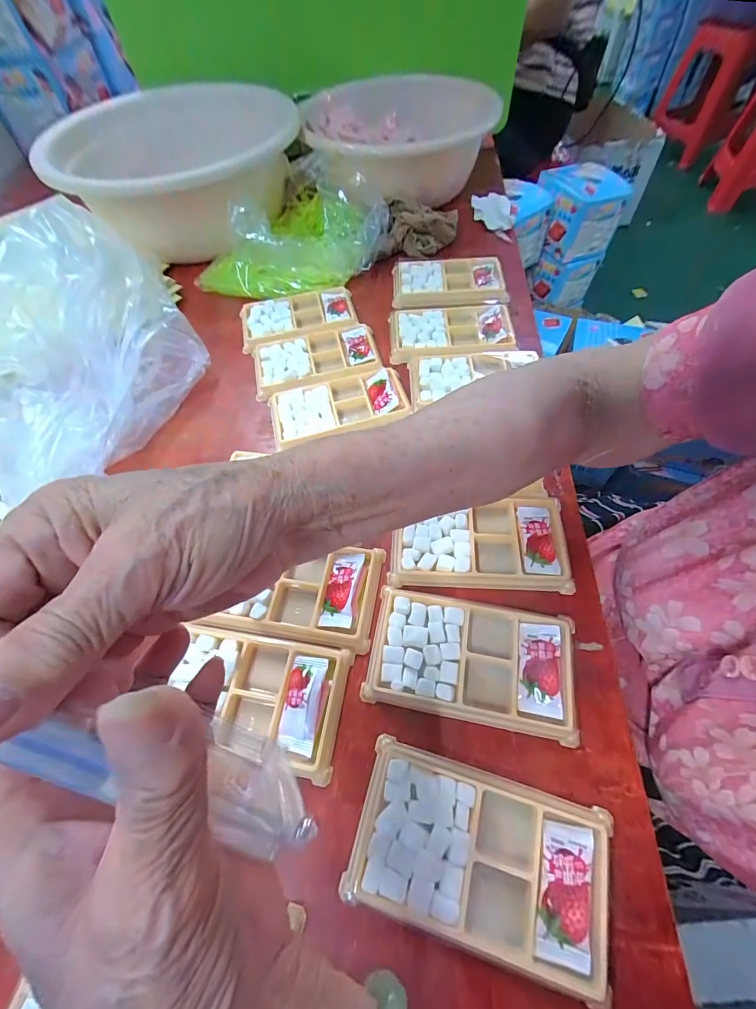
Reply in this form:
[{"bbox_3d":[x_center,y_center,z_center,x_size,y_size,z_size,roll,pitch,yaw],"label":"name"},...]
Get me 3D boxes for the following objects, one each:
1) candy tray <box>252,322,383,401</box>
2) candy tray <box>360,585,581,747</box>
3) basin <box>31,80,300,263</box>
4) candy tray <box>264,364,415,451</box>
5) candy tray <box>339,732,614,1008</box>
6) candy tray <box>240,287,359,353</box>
[{"bbox_3d":[-0.068,-0.159,0.429,0.134,0.017,0.081,-14,61,-5],"label":"candy tray"},{"bbox_3d":[0.064,0.103,0.268,0.133,0.011,0.079,8,61,8],"label":"candy tray"},{"bbox_3d":[-0.250,-0.428,0.512,0.240,0.119,0.241,19,63,14],"label":"basin"},{"bbox_3d":[-0.039,-0.101,0.390,0.132,0.021,0.067,-17,61,-6],"label":"candy tray"},{"bbox_3d":[0.056,0.194,0.218,0.133,0.013,0.076,11,62,10],"label":"candy tray"},{"bbox_3d":[-0.095,-0.224,0.469,0.133,0.019,0.081,-14,61,-5],"label":"candy tray"}]

